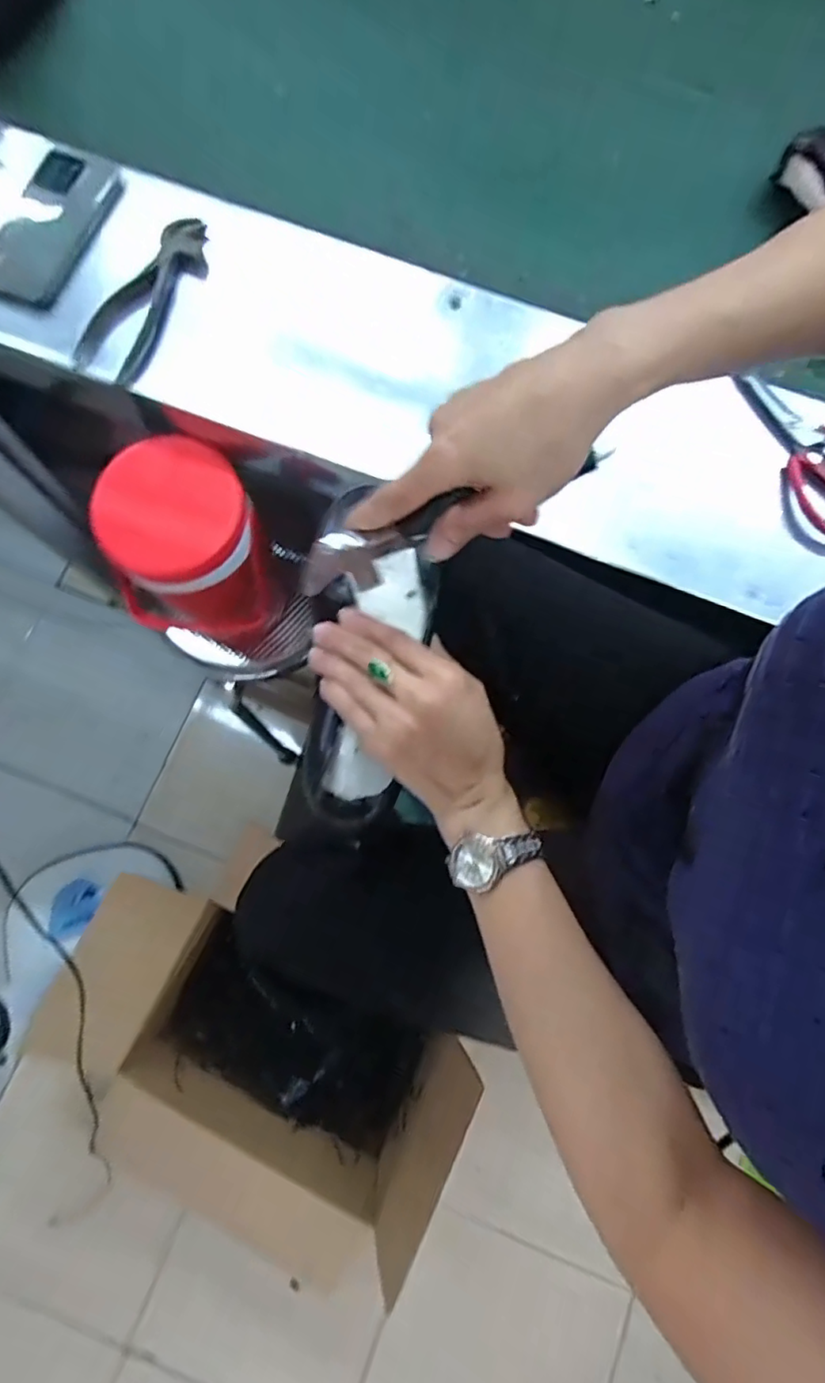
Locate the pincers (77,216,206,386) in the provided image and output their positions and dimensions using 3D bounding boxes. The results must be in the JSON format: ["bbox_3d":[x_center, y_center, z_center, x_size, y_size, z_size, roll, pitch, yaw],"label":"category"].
[{"bbox_3d":[-0.258,-0.382,0.565,0.069,0.033,0.179,30,79,5],"label":"pincers"}]

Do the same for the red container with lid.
[{"bbox_3d":[-0.235,-0.151,0.654,0.149,0.195,0.156,-5,78,-2],"label":"red container with lid"}]

